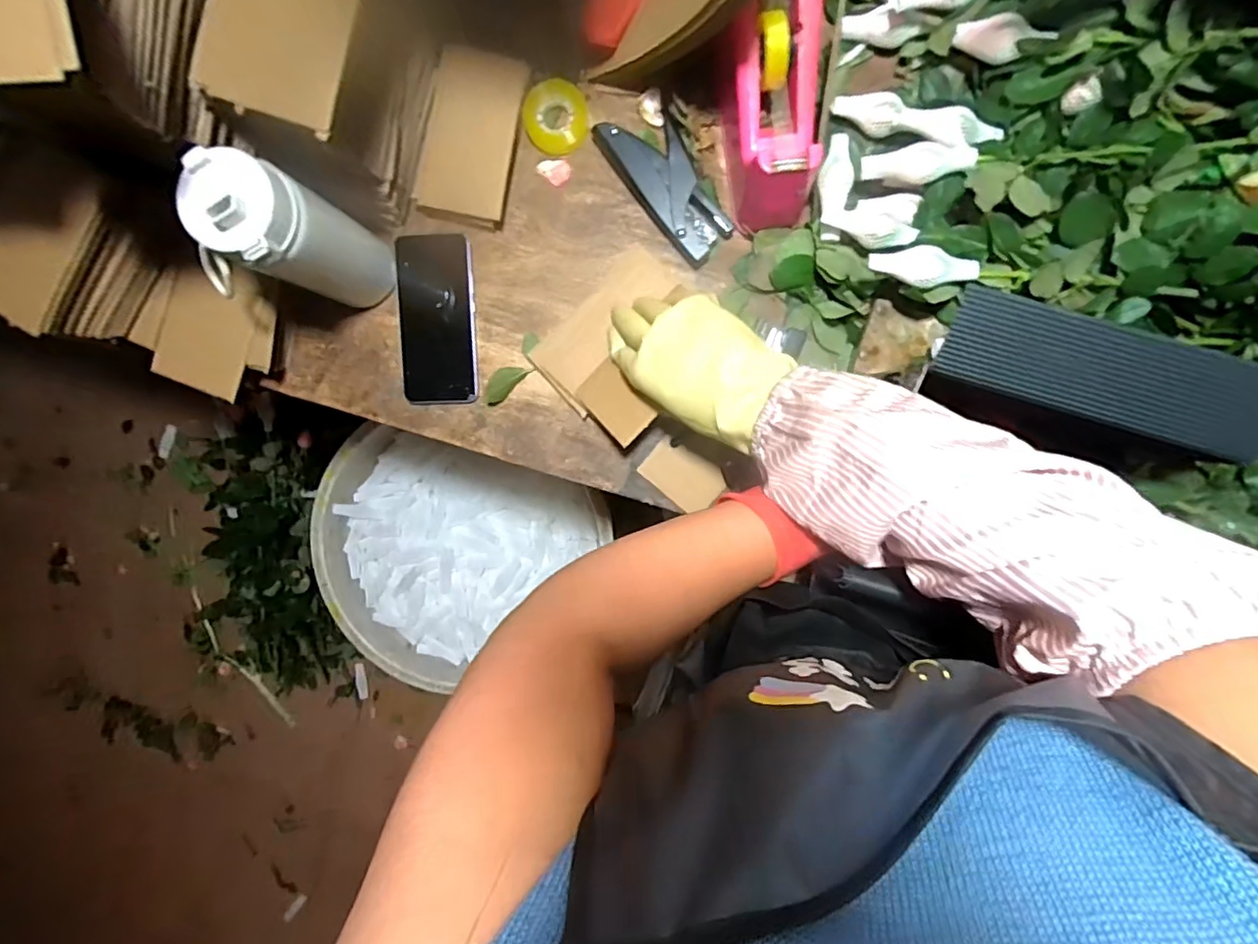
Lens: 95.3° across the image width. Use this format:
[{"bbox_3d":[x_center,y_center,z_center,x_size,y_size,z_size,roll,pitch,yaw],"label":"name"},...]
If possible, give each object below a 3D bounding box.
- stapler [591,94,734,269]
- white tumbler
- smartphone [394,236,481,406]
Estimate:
[{"bbox_3d":[0.034,-0.262,0.527,0.069,0.018,0.144,-28,93,5],"label":"stapler"},{"bbox_3d":[-0.268,-0.176,0.468,0.065,0.185,0.097,27,96,0],"label":"white tumbler"},{"bbox_3d":[-0.187,-0.148,0.553,0.074,0.011,0.161,-2,95,3],"label":"smartphone"}]

